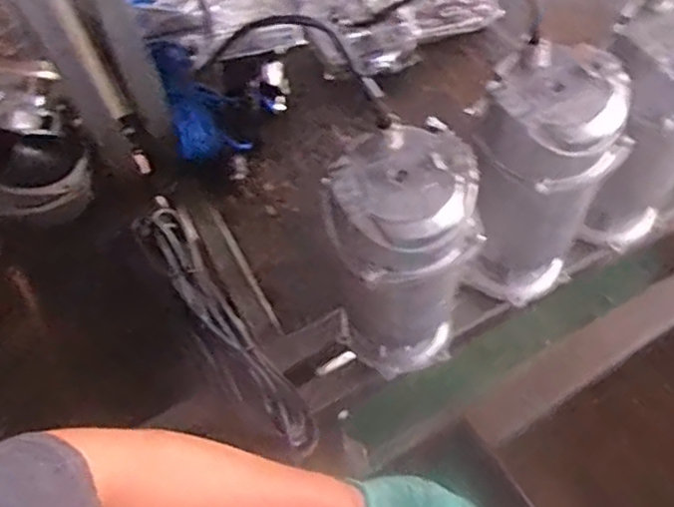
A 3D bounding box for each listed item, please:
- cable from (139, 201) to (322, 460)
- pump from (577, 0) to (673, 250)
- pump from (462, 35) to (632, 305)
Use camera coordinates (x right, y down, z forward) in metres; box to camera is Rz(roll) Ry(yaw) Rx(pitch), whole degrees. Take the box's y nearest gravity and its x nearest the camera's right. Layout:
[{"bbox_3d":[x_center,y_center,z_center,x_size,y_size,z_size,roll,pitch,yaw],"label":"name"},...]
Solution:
[{"bbox_3d":[-0.141,0.081,0.801,0.070,0.053,0.362,-32,63,-14],"label":"cable"},{"bbox_3d":[0.330,-0.131,0.759,0.129,0.284,0.114,-17,61,-6],"label":"pump"},{"bbox_3d":[0.208,-0.066,0.729,0.133,0.287,0.117,0,60,4],"label":"pump"}]

